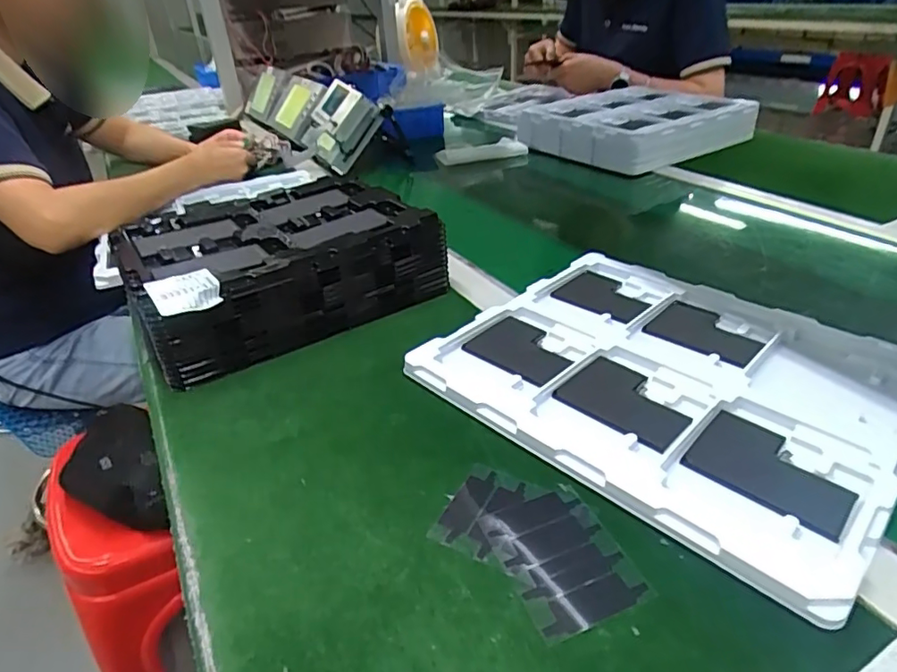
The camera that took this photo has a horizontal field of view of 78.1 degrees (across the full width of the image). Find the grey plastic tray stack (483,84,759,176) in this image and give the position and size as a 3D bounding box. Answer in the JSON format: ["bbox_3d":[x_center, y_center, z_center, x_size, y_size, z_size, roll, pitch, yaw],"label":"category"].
[{"bbox_3d":[0.331,-0.395,1.041,0.277,0.078,0.359,-23,38,-27],"label":"grey plastic tray stack"}]

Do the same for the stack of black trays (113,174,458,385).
[{"bbox_3d":[-0.177,-0.077,0.573,0.282,0.082,0.227,-24,37,-29],"label":"stack of black trays"}]

